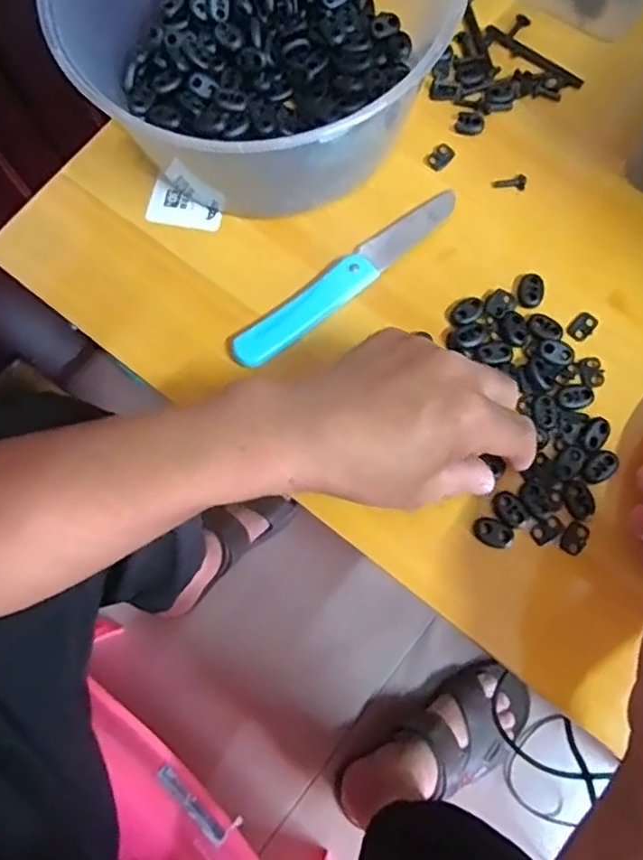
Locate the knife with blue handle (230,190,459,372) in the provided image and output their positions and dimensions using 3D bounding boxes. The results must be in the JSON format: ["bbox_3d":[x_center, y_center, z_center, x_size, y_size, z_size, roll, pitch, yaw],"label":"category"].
[{"bbox_3d":[0.017,-0.094,0.398,0.168,0.009,0.023,-39,78,-8],"label":"knife with blue handle"}]

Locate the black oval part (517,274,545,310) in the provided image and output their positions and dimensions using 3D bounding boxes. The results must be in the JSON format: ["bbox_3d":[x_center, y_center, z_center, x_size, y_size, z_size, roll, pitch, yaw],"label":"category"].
[{"bbox_3d":[0.127,-0.084,0.395,0.015,0.004,0.022,16,76,6],"label":"black oval part"}]

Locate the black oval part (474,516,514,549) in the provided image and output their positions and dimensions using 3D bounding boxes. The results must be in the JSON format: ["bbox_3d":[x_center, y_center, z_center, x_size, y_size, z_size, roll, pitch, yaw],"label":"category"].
[{"bbox_3d":[0.095,0.057,0.360,0.021,0.006,0.014,31,78,9],"label":"black oval part"}]

